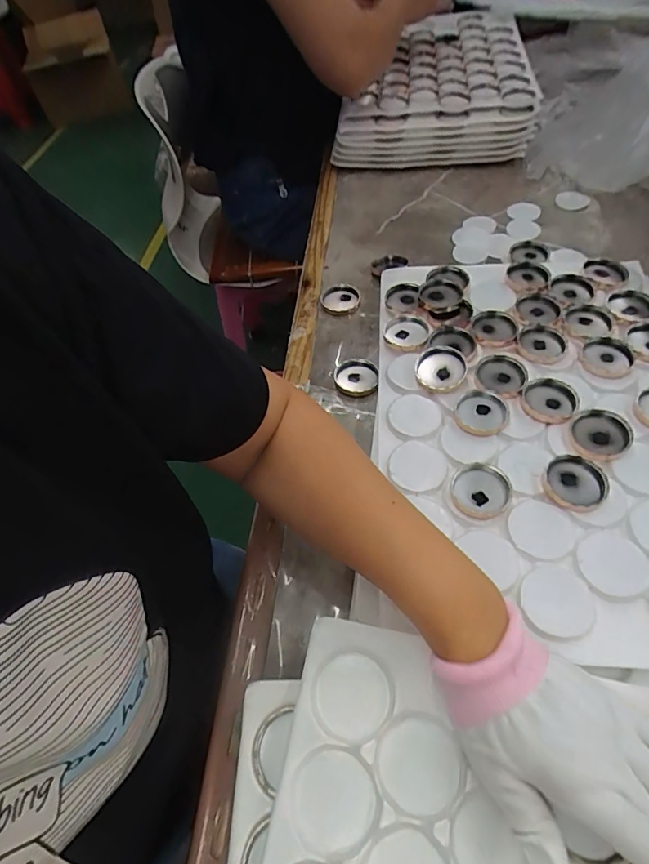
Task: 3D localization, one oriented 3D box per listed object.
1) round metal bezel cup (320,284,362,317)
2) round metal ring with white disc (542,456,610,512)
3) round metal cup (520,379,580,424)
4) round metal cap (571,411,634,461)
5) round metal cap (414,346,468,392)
[{"bbox_3d":[0.020,-0.166,0.588,0.051,0.011,0.049,-4,55,5],"label":"round metal bezel cup"},{"bbox_3d":[0.207,0.042,0.386,0.047,0.008,0.045,-4,55,5],"label":"round metal ring with white disc"},{"bbox_3d":[0.211,-0.030,0.438,0.046,0.007,0.048,-4,55,5],"label":"round metal cup"},{"bbox_3d":[0.242,0.001,0.407,0.044,0.010,0.048,28,63,24],"label":"round metal cap"},{"bbox_3d":[0.116,-0.063,0.468,0.048,0.011,0.051,-4,55,5],"label":"round metal cap"}]

